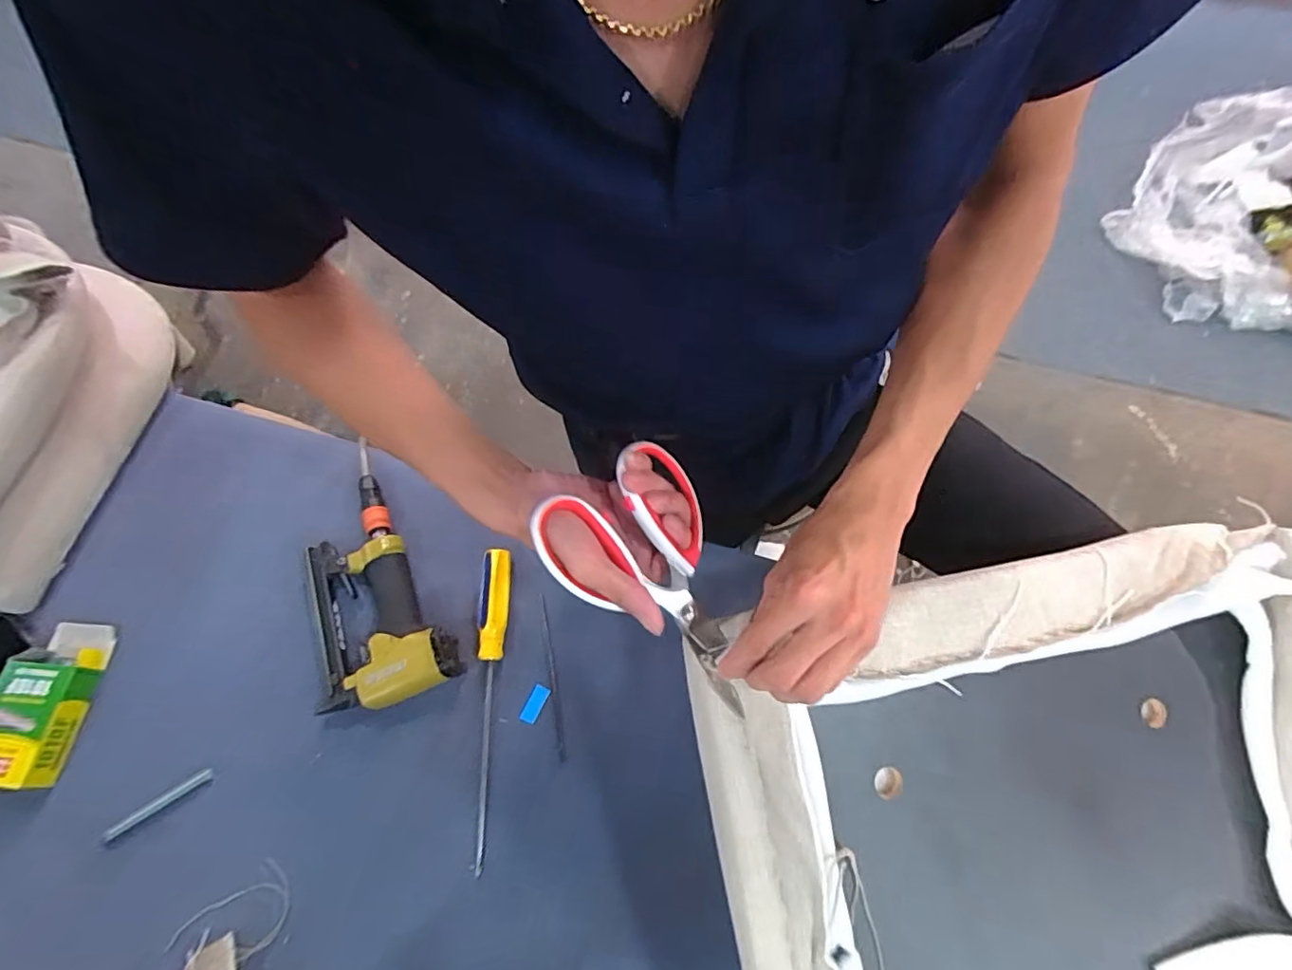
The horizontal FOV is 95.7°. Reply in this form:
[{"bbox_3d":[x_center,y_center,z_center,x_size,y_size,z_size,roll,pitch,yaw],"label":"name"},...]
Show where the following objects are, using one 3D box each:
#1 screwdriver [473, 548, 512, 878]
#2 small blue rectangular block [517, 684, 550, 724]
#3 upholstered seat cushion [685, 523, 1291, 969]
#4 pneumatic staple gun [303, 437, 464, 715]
[{"bbox_3d":[-0.160,0.206,0.573,0.035,0.027,0.291,-2,65,1],"label":"screwdriver"},{"bbox_3d":[-0.111,0.217,0.580,0.017,0.004,0.036,22,68,12],"label":"small blue rectangular block"},{"bbox_3d":[0.295,0.302,0.380,0.452,0.058,0.497,-9,79,-10],"label":"upholstered seat cushion"},{"bbox_3d":[-0.305,0.097,0.620,0.131,0.045,0.287,-26,67,-10],"label":"pneumatic staple gun"}]

